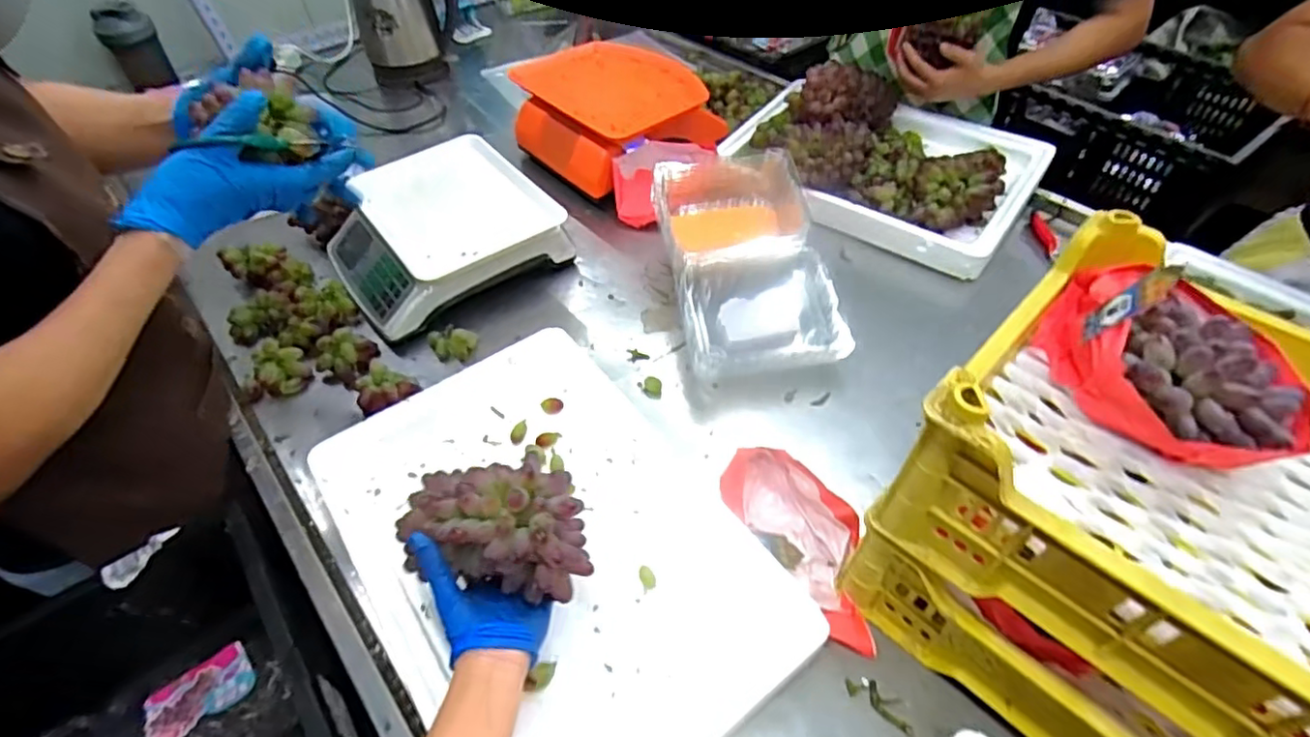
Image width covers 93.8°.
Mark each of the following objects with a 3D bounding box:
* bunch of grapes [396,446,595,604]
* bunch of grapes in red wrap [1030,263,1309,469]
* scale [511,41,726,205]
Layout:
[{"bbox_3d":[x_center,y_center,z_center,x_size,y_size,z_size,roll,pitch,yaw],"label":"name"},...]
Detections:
[{"bbox_3d":[-0.128,0.118,0.478,0.145,0.068,0.091,3,49,4],"label":"bunch of grapes"},{"bbox_3d":[0.380,-0.016,0.456,0.107,0.098,0.186,-10,49,-7],"label":"bunch of grapes in red wrap"},{"bbox_3d":[-0.078,-0.450,1.069,0.290,0.109,0.305,-32,55,-24],"label":"scale"}]

